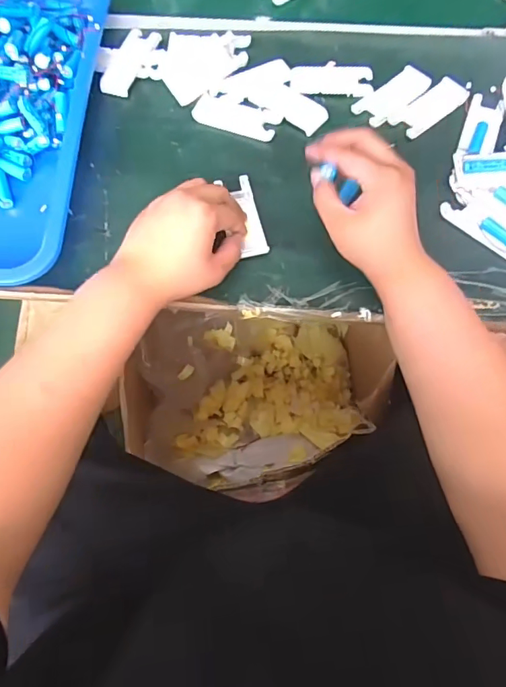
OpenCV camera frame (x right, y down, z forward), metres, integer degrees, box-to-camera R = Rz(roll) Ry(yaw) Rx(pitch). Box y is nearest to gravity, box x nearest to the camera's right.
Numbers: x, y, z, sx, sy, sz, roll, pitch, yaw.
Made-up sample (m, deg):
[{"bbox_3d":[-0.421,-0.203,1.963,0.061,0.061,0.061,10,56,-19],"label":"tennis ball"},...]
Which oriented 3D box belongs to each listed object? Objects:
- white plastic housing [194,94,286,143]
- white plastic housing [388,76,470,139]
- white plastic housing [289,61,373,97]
[{"bbox_3d":[-0.019,-0.273,0.573,0.104,0.007,0.050,20,68,9],"label":"white plastic housing"},{"bbox_3d":[0.214,-0.286,0.571,0.099,0.010,0.047,-34,70,-13],"label":"white plastic housing"},{"bbox_3d":[0.097,-0.329,0.590,0.099,0.005,0.056,3,66,2],"label":"white plastic housing"}]

